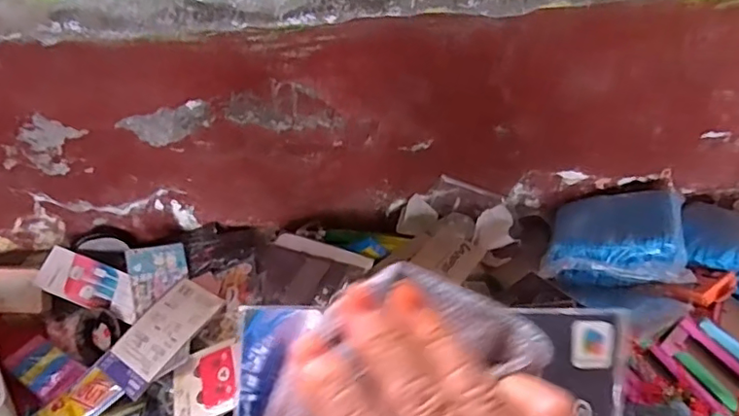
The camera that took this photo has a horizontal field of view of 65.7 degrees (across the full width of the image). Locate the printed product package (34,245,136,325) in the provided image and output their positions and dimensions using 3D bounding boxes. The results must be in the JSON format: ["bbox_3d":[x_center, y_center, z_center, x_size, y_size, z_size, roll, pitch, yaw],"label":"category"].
[{"bbox_3d":[-0.478,0.133,0.992,0.195,0.017,0.078,18,78,12],"label":"printed product package"}]

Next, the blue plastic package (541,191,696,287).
[{"bbox_3d":[0.424,0.039,0.999,0.231,0.084,0.214,7,45,9],"label":"blue plastic package"}]

